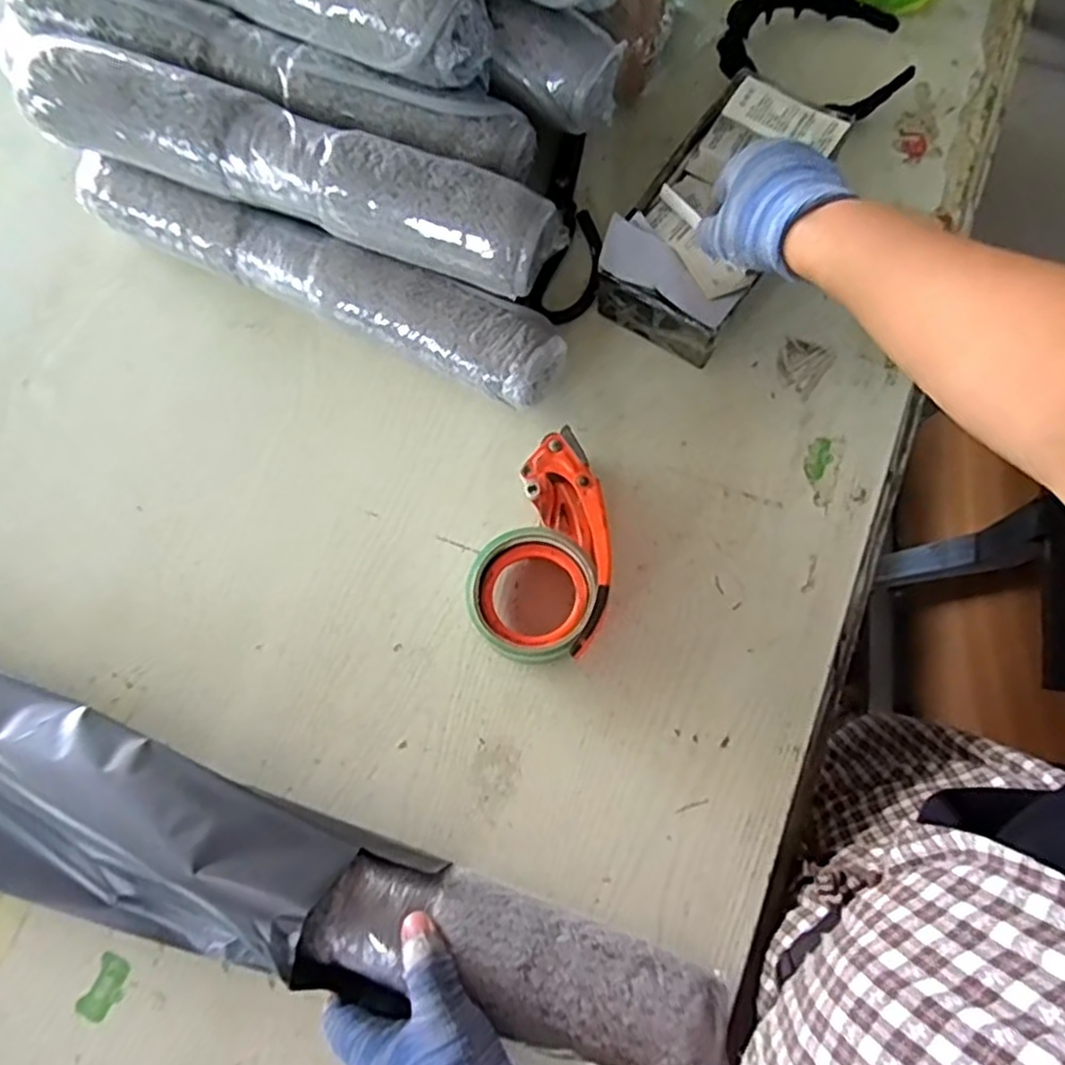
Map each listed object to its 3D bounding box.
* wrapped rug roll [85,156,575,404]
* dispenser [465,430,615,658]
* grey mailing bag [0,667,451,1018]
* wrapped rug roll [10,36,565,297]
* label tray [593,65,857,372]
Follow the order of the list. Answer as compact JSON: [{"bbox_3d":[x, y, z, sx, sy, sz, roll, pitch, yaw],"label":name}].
[{"bbox_3d":[-0.171,-0.204,0.558,0.412,0.078,0.065,26,79,10],"label":"wrapped rug roll"},{"bbox_3d":[0.017,0.018,0.497,0.090,0.062,0.153,25,78,9],"label":"dispenser"},{"bbox_3d":[-0.301,0.179,0.454,0.469,0.069,0.131,13,74,12],"label":"grey mailing bag"},{"bbox_3d":[-0.173,-0.262,0.491,0.392,0.065,0.056,18,78,8],"label":"wrapped rug roll"},{"bbox_3d":[0.140,-0.248,0.540,0.107,0.049,0.214,29,86,7],"label":"label tray"}]

